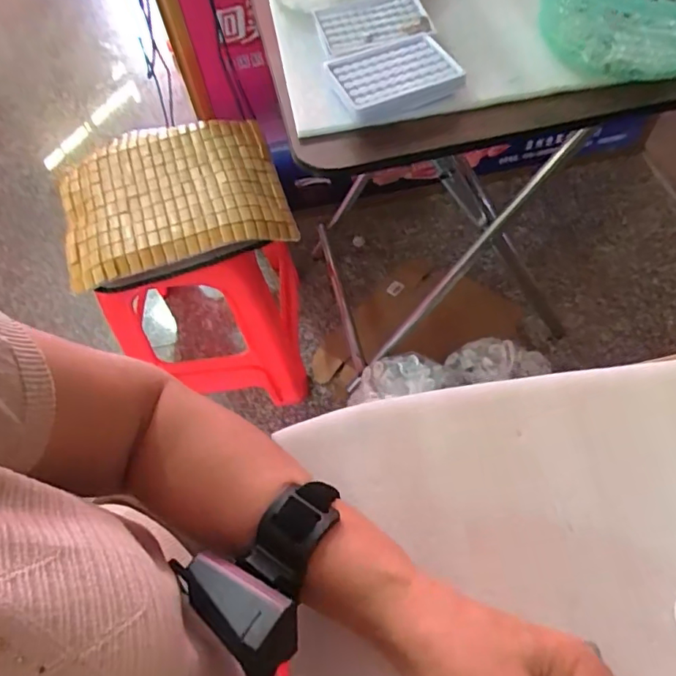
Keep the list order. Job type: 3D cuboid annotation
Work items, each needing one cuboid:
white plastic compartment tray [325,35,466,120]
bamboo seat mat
[{"bbox_3d":[0.060,-0.292,0.591,0.129,0.025,0.101,-20,58,-7],"label":"white plastic compartment tray"},{"bbox_3d":[-0.282,-0.249,0.907,0.361,0.051,0.337,-17,58,-6],"label":"bamboo seat mat"}]

